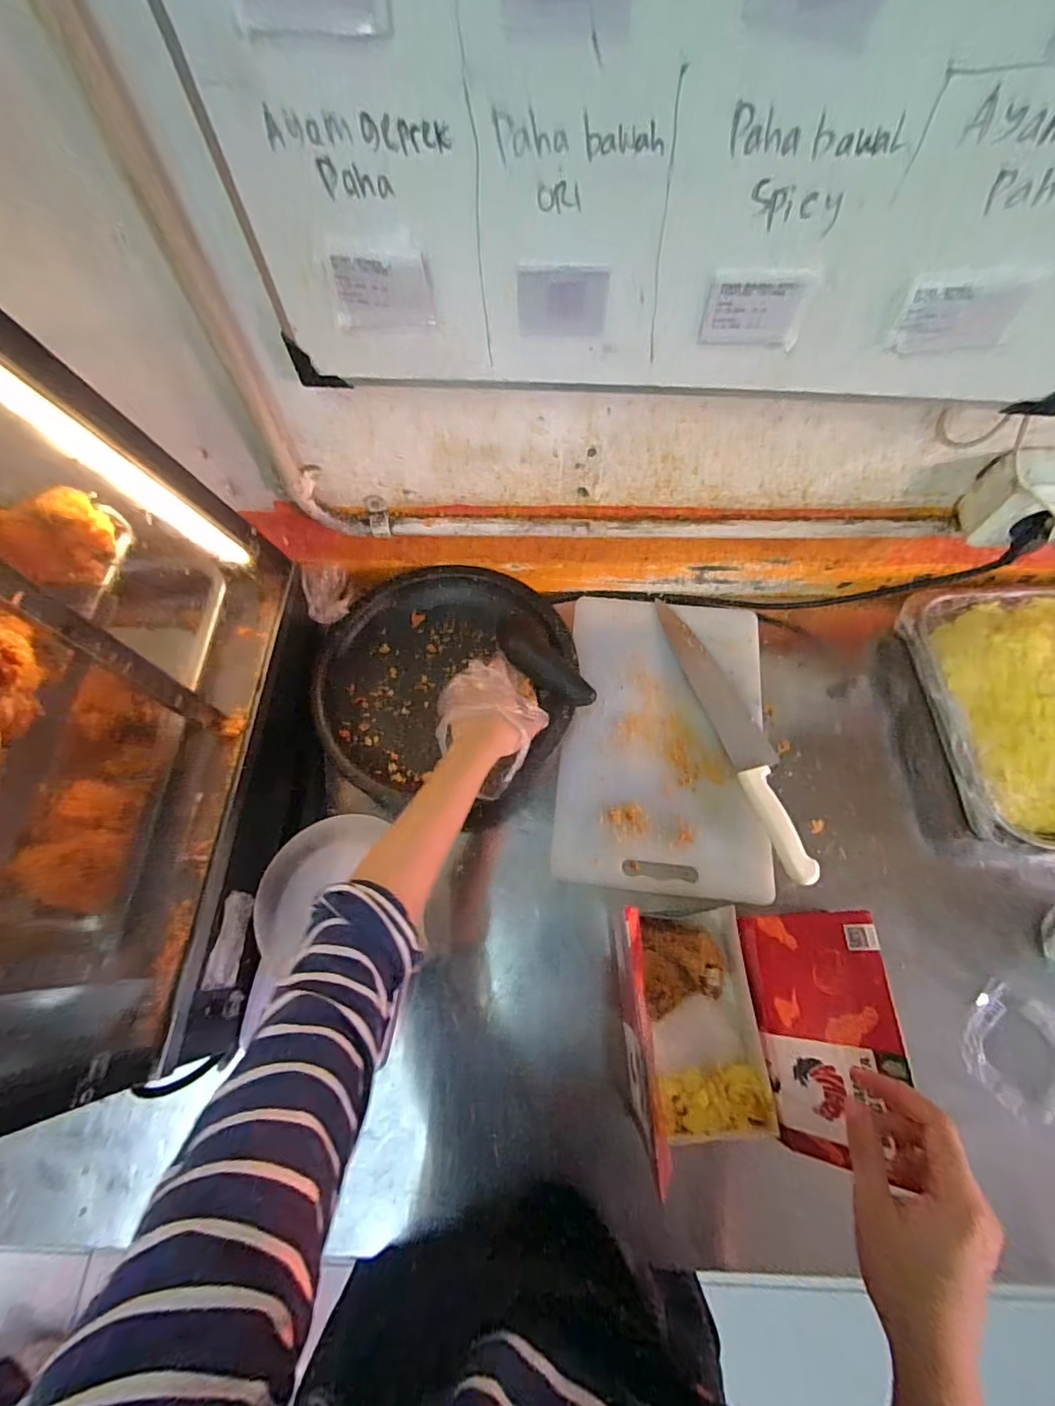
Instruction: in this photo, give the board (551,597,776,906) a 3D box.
[{"bbox_3d":[0.156,0.033,0.614,0.222,0.026,0.349,6,67,4],"label":"board"}]

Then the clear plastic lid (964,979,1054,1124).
[{"bbox_3d":[0.451,0.317,0.479,0.108,0.022,0.097,22,67,-1],"label":"clear plastic lid"}]

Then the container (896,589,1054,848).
[{"bbox_3d":[0.551,0.013,0.579,0.217,0.084,0.301,-1,66,1],"label":"container"}]

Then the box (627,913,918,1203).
[{"bbox_3d":[0.182,0.275,0.443,0.177,0.139,0.187,-2,66,1],"label":"box"}]

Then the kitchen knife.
[{"bbox_3d":[0.238,0.025,0.604,0.053,0.021,0.345,-18,67,-6],"label":"kitchen knife"}]

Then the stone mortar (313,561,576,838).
[{"bbox_3d":[-0.092,-0.021,0.614,0.284,0.063,0.293,-1,66,1],"label":"stone mortar"}]

